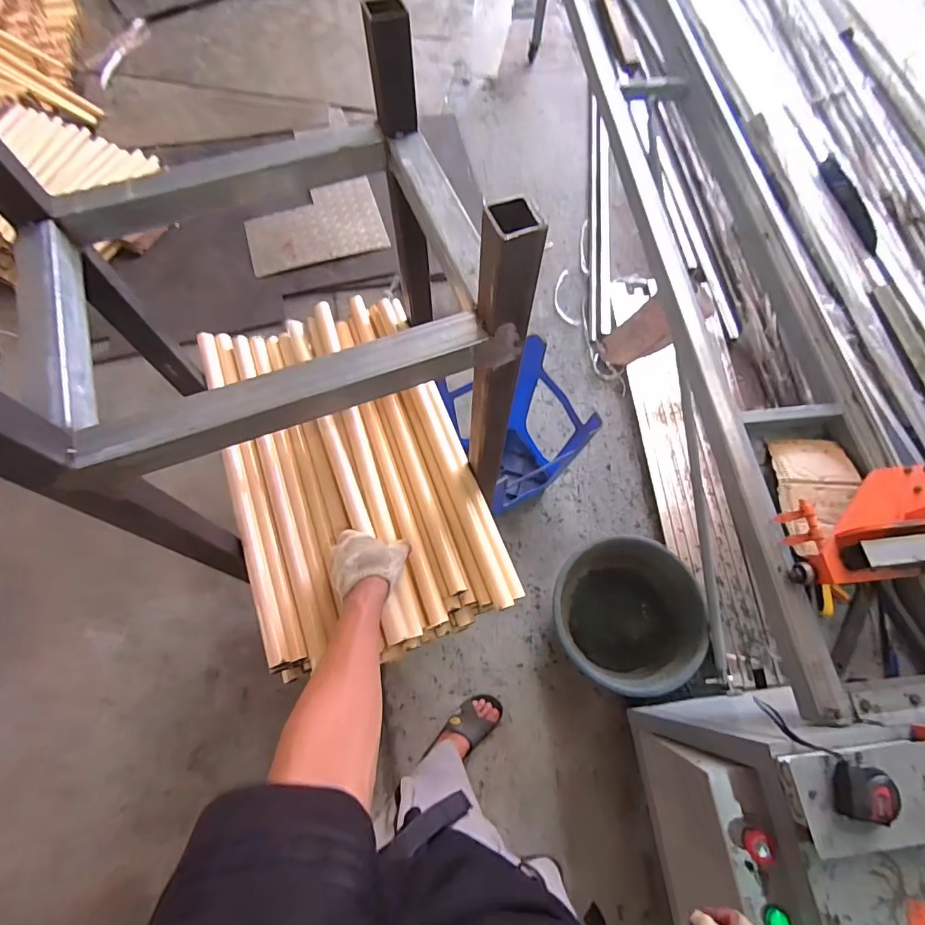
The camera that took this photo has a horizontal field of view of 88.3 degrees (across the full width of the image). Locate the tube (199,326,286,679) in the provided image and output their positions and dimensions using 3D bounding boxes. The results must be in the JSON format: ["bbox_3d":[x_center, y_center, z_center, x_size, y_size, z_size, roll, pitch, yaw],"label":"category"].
[{"bbox_3d":[-0.353,0.027,0.749,0.025,0.027,0.578,-19,69,-9],"label":"tube"}]

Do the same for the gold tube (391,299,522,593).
[{"bbox_3d":[-0.021,-0.051,0.799,0.026,0.025,0.575,-20,69,-9],"label":"gold tube"}]

